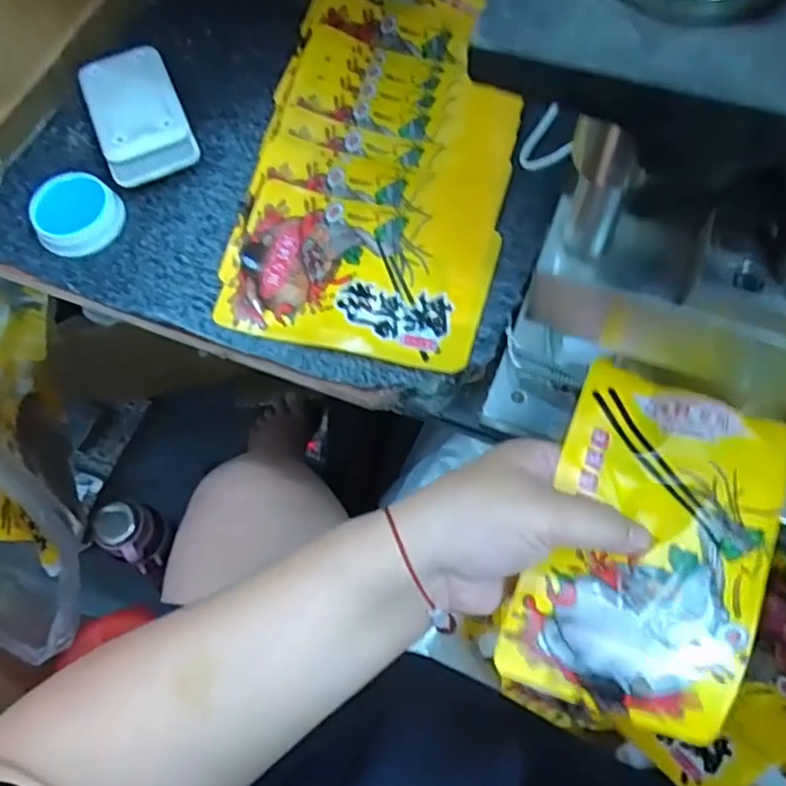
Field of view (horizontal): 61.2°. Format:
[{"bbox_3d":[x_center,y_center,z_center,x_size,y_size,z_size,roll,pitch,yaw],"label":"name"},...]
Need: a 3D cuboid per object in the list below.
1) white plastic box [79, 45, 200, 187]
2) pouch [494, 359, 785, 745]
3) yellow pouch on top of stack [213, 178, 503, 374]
[{"bbox_3d":[-0.196,-0.214,0.516,0.064,0.028,0.120,-23,67,-7],"label":"white plastic box"},{"bbox_3d":[0.133,0.079,0.339,0.114,0.017,0.167,20,79,7],"label":"pouch"},{"bbox_3d":[-0.024,-0.083,0.457,0.176,0.008,0.117,13,67,9],"label":"yellow pouch on top of stack"}]

